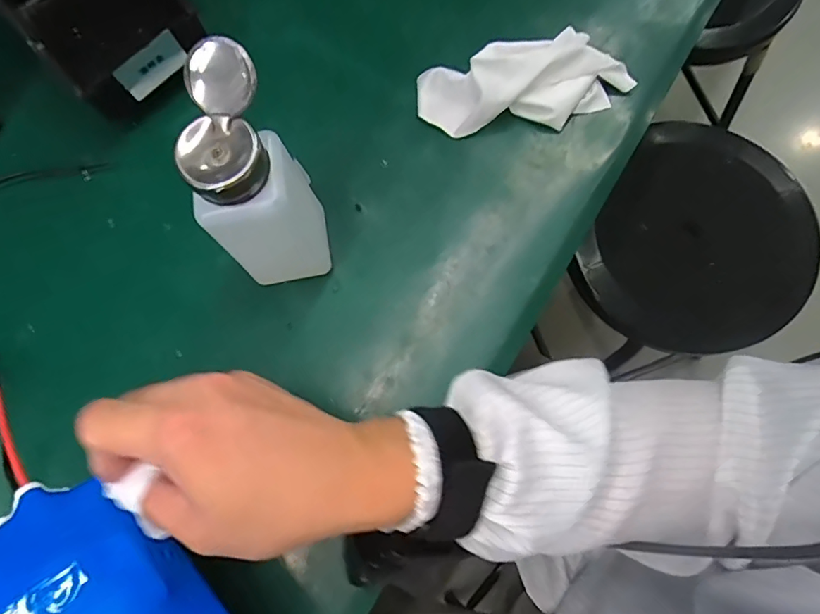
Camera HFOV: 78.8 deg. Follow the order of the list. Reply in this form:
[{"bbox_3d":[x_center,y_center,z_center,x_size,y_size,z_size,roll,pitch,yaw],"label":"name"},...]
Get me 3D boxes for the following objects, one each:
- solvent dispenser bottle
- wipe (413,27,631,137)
[{"bbox_3d":[-0.085,-0.062,0.283,0.054,0.150,0.077,-15,78,-3],"label":"solvent dispenser bottle"},{"bbox_3d":[0.081,-0.162,0.361,0.145,0.033,0.066,-8,78,-1],"label":"wipe"}]

